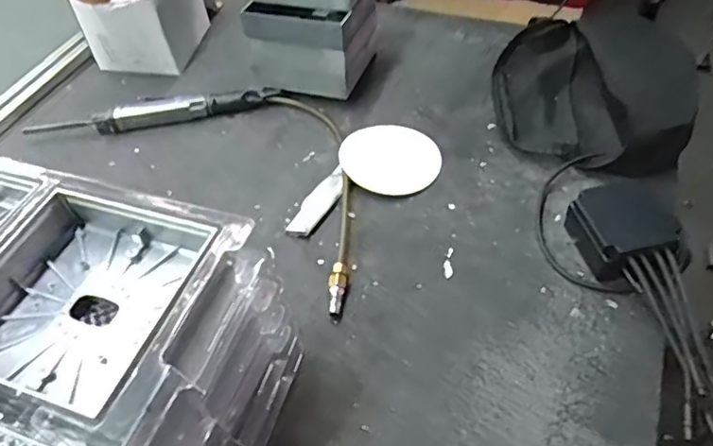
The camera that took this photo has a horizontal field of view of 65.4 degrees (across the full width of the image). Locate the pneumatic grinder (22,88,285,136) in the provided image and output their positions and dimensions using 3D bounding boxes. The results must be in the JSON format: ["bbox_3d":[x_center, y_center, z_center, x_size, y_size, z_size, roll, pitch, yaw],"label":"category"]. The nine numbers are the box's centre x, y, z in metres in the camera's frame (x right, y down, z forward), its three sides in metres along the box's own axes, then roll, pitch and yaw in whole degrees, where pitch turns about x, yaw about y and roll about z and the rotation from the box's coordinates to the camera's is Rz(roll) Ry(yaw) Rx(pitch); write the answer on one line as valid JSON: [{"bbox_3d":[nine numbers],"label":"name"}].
[{"bbox_3d":[-0.265,-0.146,0.732,0.324,0.026,0.037,-11,51,-4],"label":"pneumatic grinder"}]

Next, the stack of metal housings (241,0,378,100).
[{"bbox_3d":[-0.055,-0.281,0.749,0.155,0.138,0.195,9,52,12],"label":"stack of metal housings"}]

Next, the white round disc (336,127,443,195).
[{"bbox_3d":[0.039,-0.078,0.656,0.117,0.012,0.106,13,53,15],"label":"white round disc"}]

